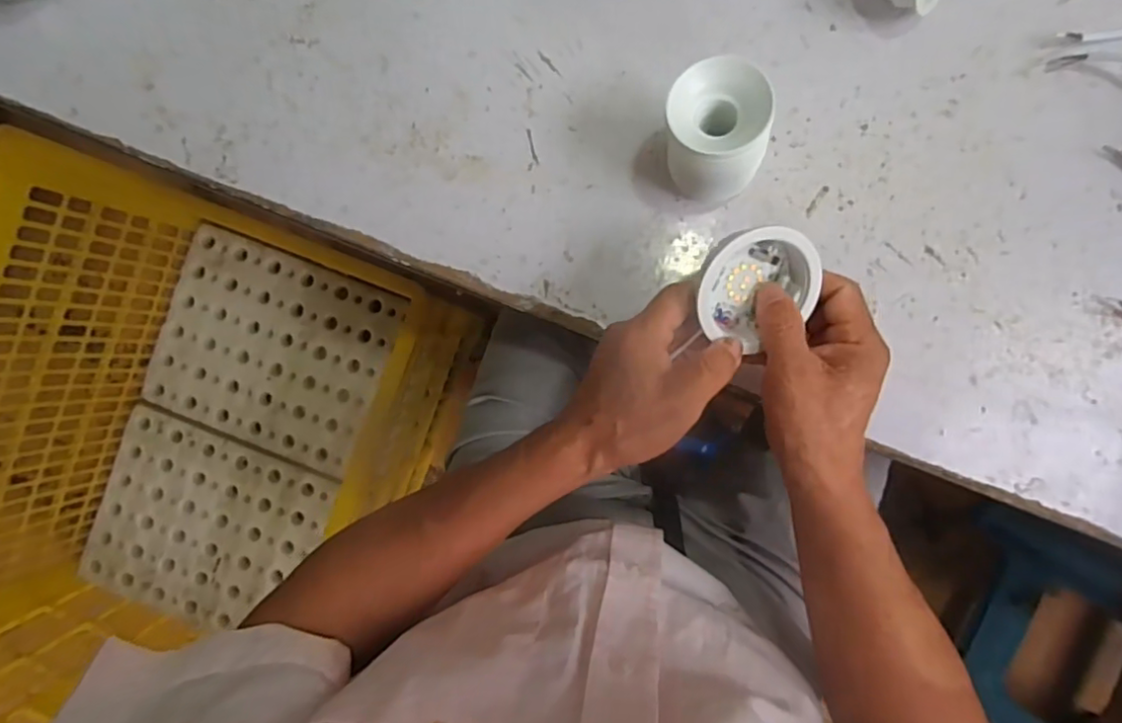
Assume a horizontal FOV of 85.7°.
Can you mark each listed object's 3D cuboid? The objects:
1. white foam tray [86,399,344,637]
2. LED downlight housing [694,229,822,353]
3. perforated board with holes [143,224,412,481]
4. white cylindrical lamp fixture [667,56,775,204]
[{"bbox_3d":[-0.690,0.324,1.185,0.425,0.054,0.354,21,93,3],"label":"white foam tray"},{"bbox_3d":[0.107,-0.043,0.351,0.071,0.043,0.071,-19,116,-4],"label":"LED downlight housing"},{"bbox_3d":[-0.565,-0.025,1.189,0.439,0.032,0.371,22,95,4],"label":"perforated board with holes"},{"bbox_3d":[0.095,-0.136,0.372,0.059,0.088,0.065,-44,89,4],"label":"white cylindrical lamp fixture"}]

